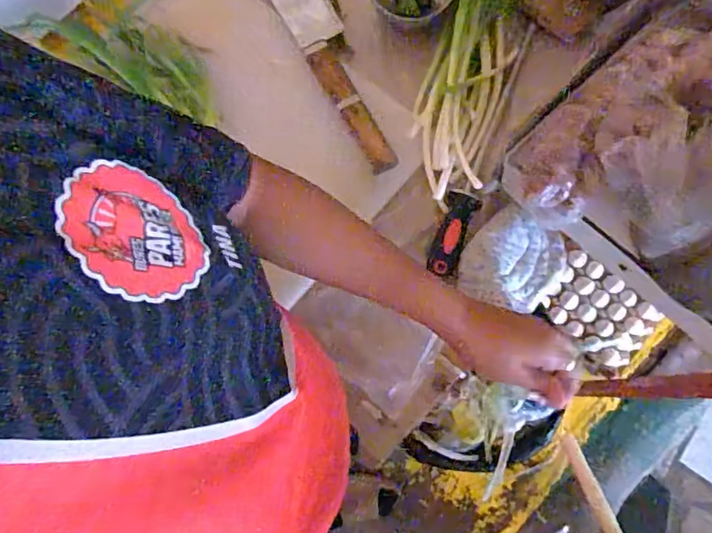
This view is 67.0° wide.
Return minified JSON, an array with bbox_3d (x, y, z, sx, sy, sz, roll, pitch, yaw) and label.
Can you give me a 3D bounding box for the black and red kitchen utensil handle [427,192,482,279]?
[{"bbox_3d":[0.118,-0.039,0.650,0.037,0.019,0.100,18,76,6],"label":"black and red kitchen utensil handle"}]

